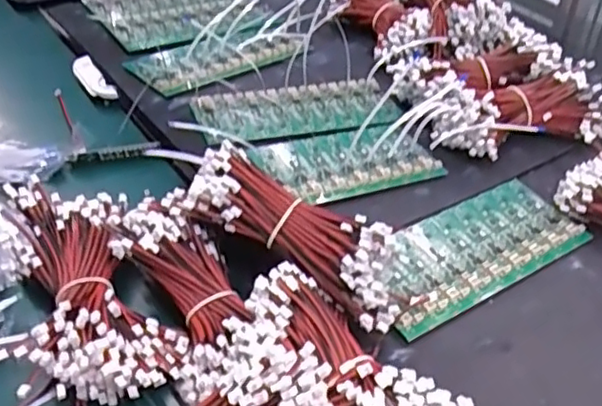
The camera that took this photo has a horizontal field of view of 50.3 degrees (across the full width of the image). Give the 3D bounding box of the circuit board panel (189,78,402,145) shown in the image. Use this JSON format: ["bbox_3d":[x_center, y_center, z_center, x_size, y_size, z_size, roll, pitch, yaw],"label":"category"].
[{"bbox_3d":[-0.005,-0.089,0.621,0.187,0.018,0.081,-13,43,-15],"label":"circuit board panel"}]

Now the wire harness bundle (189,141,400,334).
[{"bbox_3d":[-0.002,0.019,0.431,0.171,0.061,0.051,34,49,12],"label":"wire harness bundle"}]

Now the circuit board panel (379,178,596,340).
[{"bbox_3d":[0.132,0.033,0.497,0.194,0.014,0.083,-22,48,-26],"label":"circuit board panel"}]

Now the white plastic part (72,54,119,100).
[{"bbox_3d":[-0.224,-0.133,0.686,0.025,0.015,0.082,-24,47,-26],"label":"white plastic part"}]

